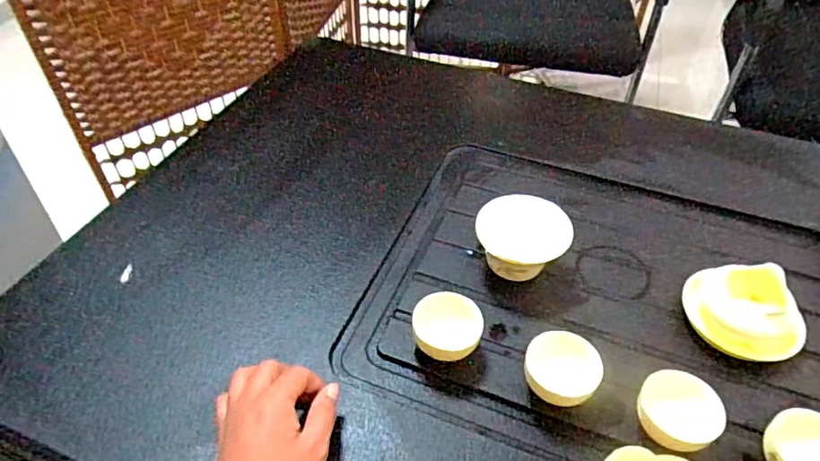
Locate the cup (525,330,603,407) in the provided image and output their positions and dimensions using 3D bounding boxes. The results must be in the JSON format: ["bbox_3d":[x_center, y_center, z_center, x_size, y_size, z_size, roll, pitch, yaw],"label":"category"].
[{"bbox_3d":[0.123,0.121,0.462,0.058,0.045,0.061,1,44,-1],"label":"cup"}]

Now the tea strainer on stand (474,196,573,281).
[{"bbox_3d":[0.109,0.013,0.555,0.089,0.065,0.077,13,46,8],"label":"tea strainer on stand"}]

